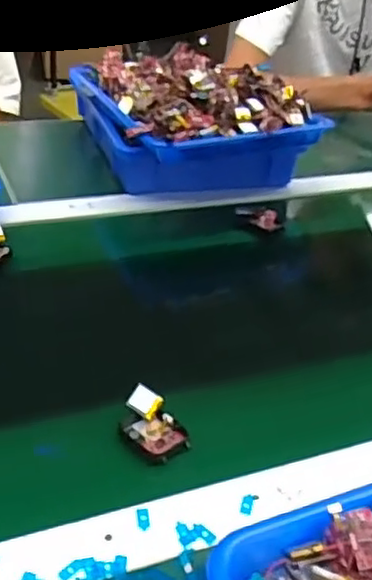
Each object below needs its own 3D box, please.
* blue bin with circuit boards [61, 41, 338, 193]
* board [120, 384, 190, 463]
[{"bbox_3d":[0.008,-0.221,0.842,0.233,0.125,0.266,-10,36,-23],"label":"blue bin with circuit boards"},{"bbox_3d":[-0.024,0.094,0.464,0.039,0.020,0.054,-21,42,-35],"label":"board"}]

